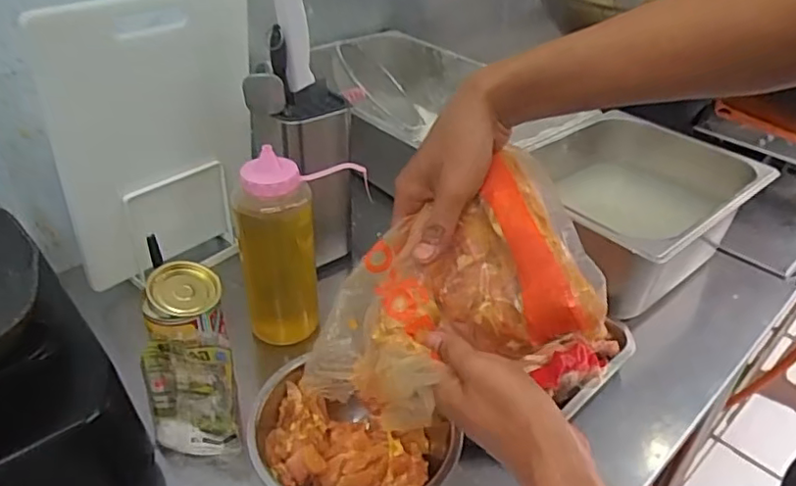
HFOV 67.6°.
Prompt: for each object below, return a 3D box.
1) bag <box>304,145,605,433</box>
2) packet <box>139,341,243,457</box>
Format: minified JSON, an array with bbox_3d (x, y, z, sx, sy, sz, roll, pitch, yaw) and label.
[{"bbox_3d":[0.034,0.051,0.454,0.227,0.065,0.137,-35,60,12],"label":"bag"},{"bbox_3d":[-0.196,0.149,0.566,0.084,0.118,0.013,-1,19,4],"label":"packet"}]

